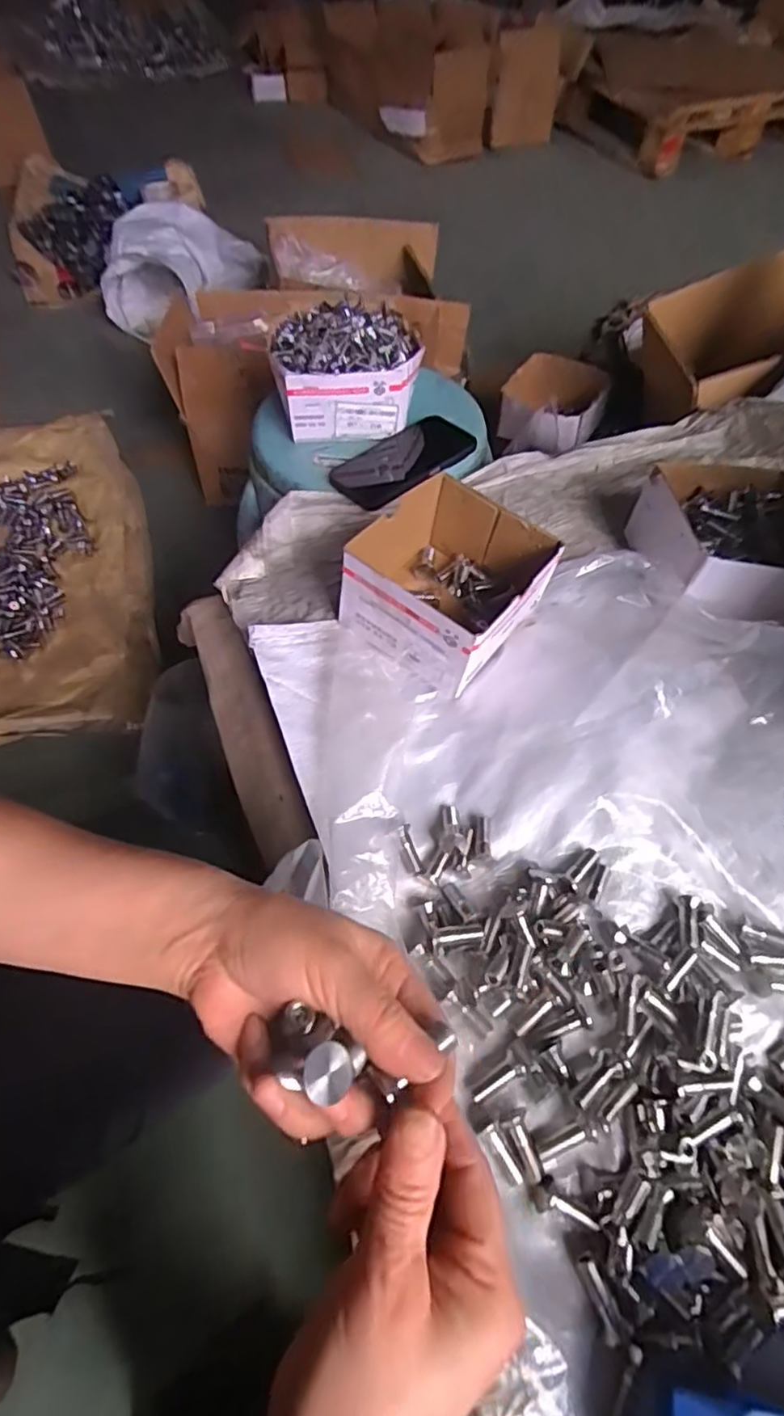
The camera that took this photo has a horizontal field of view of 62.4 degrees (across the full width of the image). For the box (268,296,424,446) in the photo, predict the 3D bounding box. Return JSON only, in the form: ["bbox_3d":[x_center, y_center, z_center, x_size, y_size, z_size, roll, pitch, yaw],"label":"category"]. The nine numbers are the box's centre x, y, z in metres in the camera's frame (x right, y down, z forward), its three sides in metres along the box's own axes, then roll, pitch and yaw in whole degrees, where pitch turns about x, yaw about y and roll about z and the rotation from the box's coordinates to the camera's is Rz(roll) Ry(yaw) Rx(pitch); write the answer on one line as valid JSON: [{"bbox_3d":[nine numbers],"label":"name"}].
[{"bbox_3d":[-0.053,-0.392,0.746,0.166,0.089,0.152,0,56,-1],"label":"box"}]

